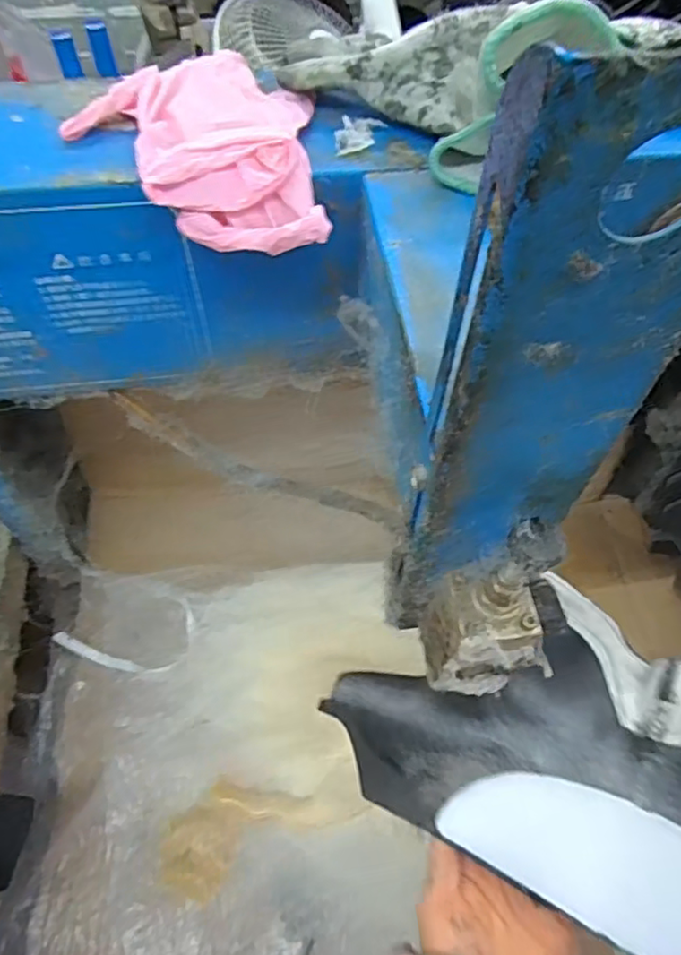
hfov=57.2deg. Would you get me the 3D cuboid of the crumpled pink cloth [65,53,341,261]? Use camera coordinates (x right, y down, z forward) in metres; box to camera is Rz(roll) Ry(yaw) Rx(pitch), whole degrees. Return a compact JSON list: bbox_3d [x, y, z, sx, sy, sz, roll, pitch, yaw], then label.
[{"bbox_3d":[-0.076,-0.172,0.325,0.128,0.031,0.134,-5,58,-5],"label":"crumpled pink cloth"}]

